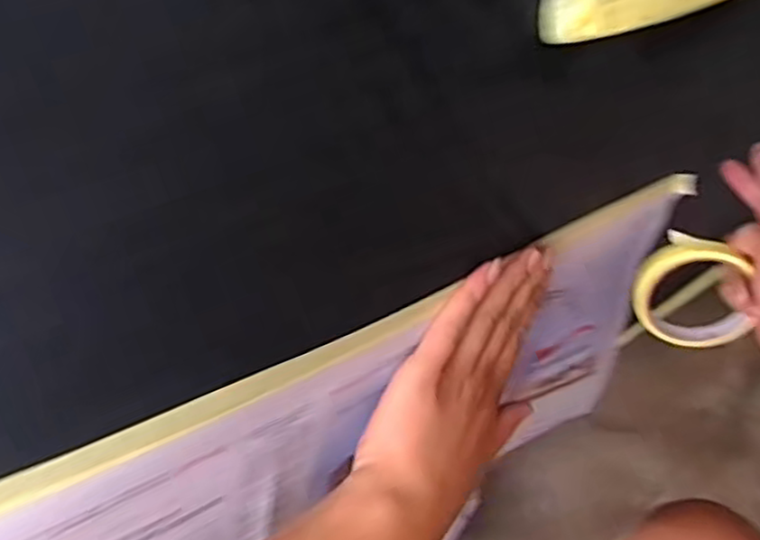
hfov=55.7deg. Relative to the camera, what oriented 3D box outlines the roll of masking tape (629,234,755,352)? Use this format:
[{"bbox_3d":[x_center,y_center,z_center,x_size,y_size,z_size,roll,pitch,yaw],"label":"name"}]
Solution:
[{"bbox_3d":[0.235,0.020,0.542,0.086,0.089,0.019,13,34,4],"label":"roll of masking tape"}]

